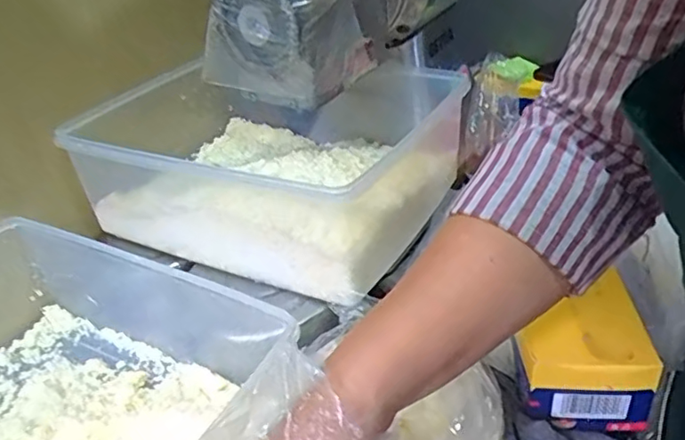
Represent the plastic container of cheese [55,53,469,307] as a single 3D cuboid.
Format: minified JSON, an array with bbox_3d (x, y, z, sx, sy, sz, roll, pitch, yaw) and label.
[{"bbox_3d":[-0.074,-0.084,0.655,0.375,0.126,0.322,10,35,25],"label":"plastic container of cheese"}]

